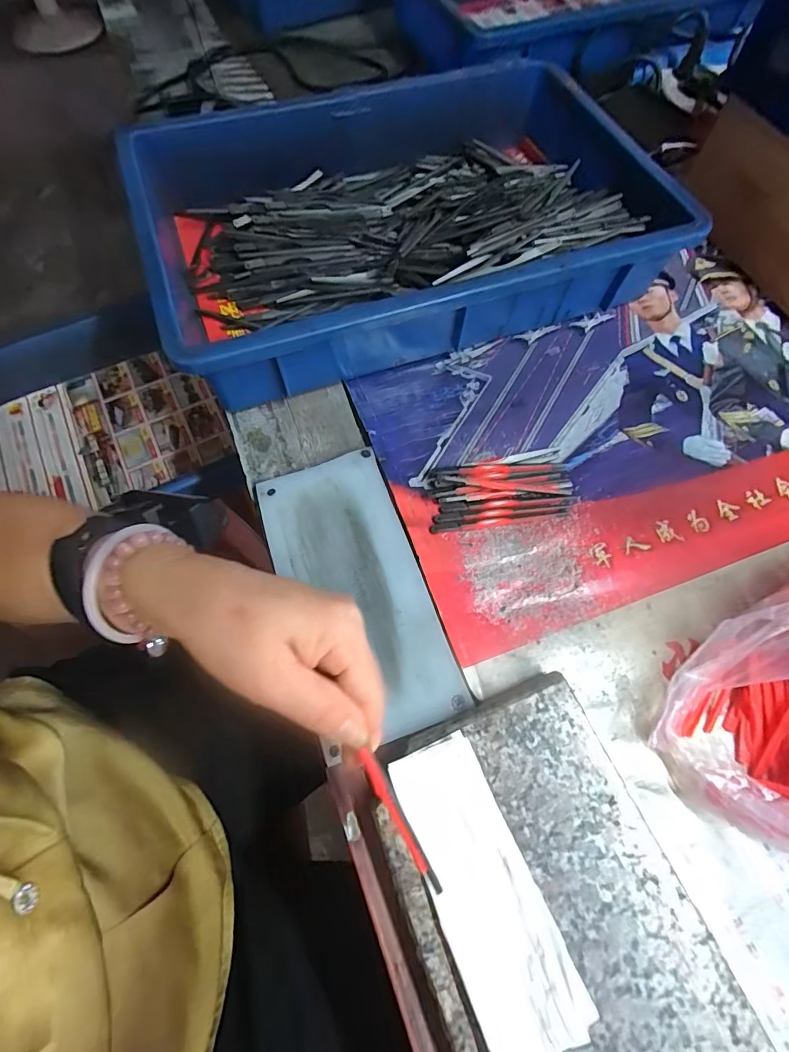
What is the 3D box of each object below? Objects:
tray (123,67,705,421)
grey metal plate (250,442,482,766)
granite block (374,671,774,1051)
[{"bbox_3d":[0.012,-0.279,0.409,0.436,0.076,0.289,-19,68,-9],"label":"tray"},{"bbox_3d":[-0.027,0.040,0.308,0.093,0.009,0.196,-19,68,-9],"label":"grey metal plate"},{"bbox_3d":[0.087,0.215,0.224,0.131,0.027,0.244,-21,69,-10],"label":"granite block"}]

